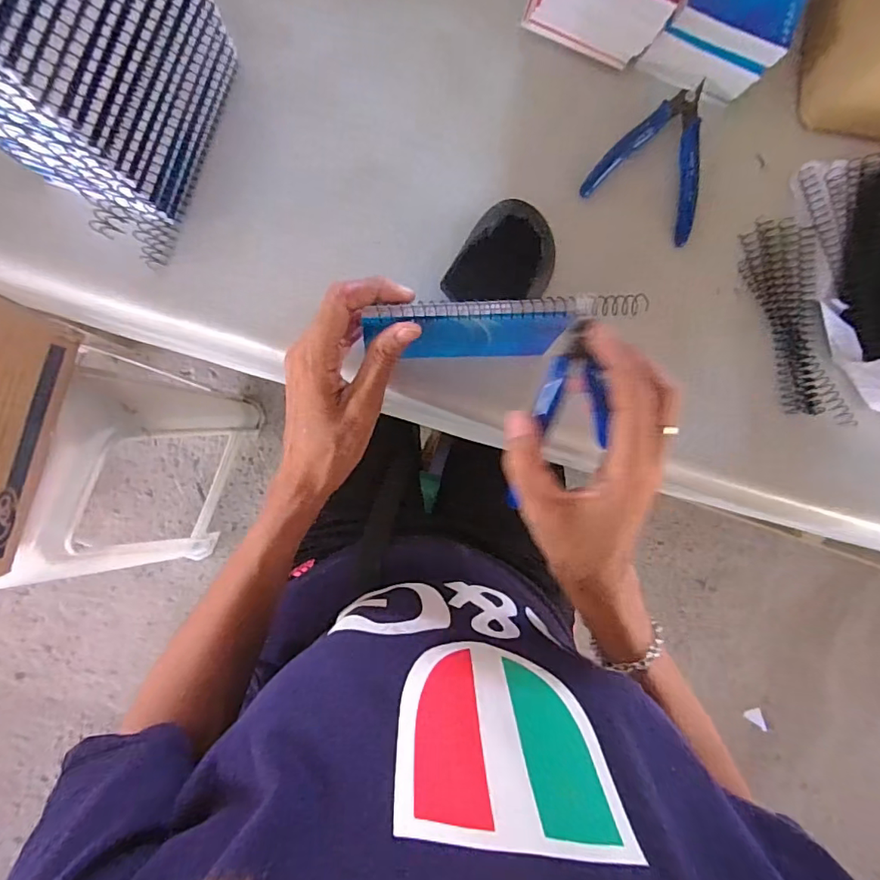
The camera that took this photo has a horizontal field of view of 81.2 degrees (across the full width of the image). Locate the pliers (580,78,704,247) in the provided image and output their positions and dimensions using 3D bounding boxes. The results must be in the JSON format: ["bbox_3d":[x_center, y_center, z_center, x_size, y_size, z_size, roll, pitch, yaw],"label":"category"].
[{"bbox_3d":[0.179,-0.211,0.395,0.090,0.013,0.117,38,84,-3],"label":"pliers"}]

